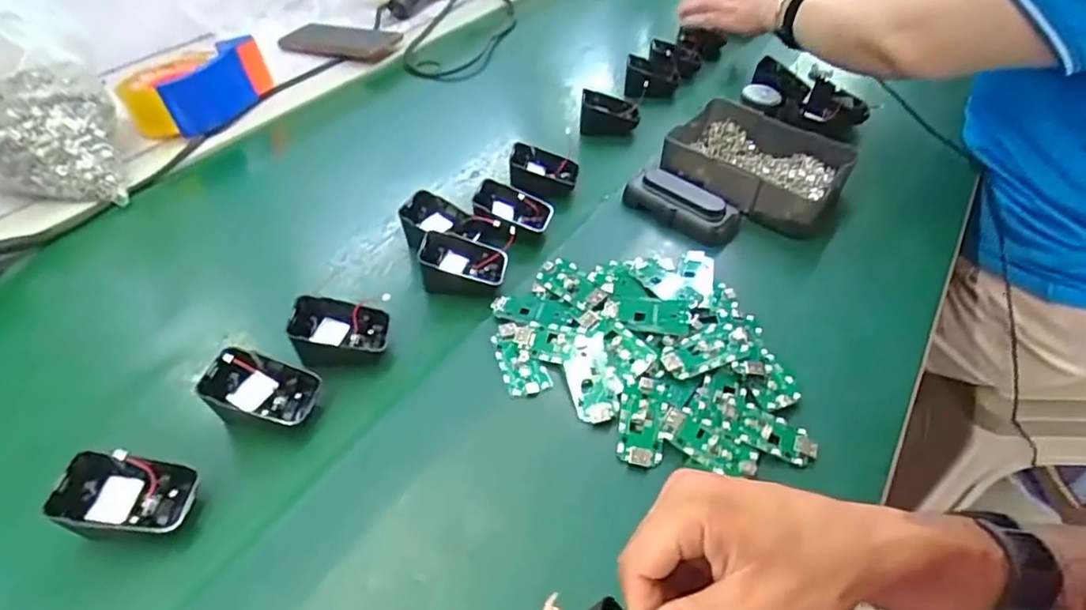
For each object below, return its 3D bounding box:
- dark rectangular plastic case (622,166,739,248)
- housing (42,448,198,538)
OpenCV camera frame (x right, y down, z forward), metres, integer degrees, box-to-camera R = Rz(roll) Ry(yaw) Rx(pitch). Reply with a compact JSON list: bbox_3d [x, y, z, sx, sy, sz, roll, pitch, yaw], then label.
[{"bbox_3d":[0.128,-0.094,0.576,0.105,0.030,0.044,32,52,28],"label":"dark rectangular plastic case"},{"bbox_3d":[-0.239,0.111,0.358,0.065,0.044,0.046,2,44,1],"label":"housing"}]

